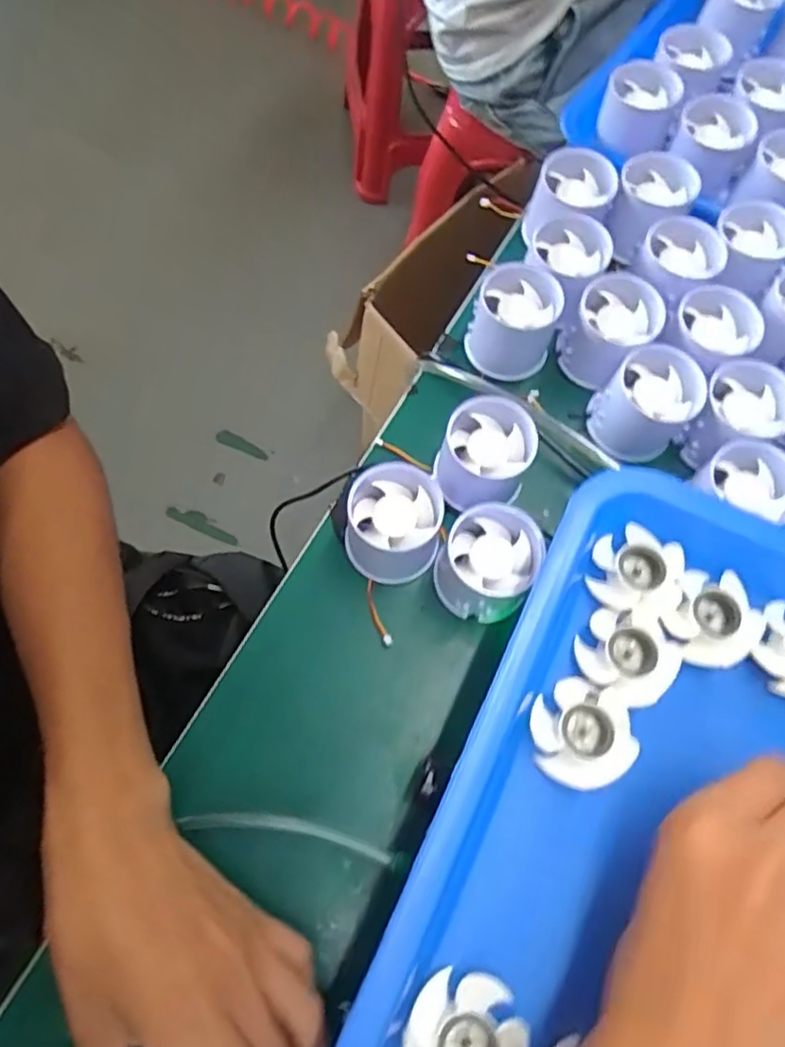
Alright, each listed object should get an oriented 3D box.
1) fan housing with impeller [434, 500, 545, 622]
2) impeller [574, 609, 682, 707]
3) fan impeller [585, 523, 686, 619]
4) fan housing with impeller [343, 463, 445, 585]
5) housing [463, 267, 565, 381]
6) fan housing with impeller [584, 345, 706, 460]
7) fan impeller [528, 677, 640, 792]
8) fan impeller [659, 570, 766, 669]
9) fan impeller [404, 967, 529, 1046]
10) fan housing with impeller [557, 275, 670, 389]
[{"bbox_3d":[0.052,0.024,0.371,0.052,0.054,0.051,1,69,-2],"label":"fan housing with impeller"},{"bbox_3d":[0.107,0.061,0.302,0.042,0.013,0.042,1,69,-2],"label":"impeller"},{"bbox_3d":[0.117,0.023,0.318,0.040,0.015,0.041,15,70,3],"label":"fan impeller"},{"bbox_3d":[-0.001,0.002,0.380,0.055,0.049,0.054,1,69,-2],"label":"fan housing with impeller"},{"bbox_3d":[0.078,-0.129,0.429,0.054,0.052,0.049,17,70,4],"label":"housing"},{"bbox_3d":[0.158,-0.074,0.414,0.052,0.054,0.050,1,69,-2],"label":"fan housing with impeller"},{"bbox_3d":[0.083,0.092,0.288,0.042,0.016,0.043,22,70,6],"label":"fan impeller"},{"bbox_3d":[0.147,0.045,0.309,0.039,0.016,0.043,-25,72,-11],"label":"fan impeller"},{"bbox_3d":[0.027,0.193,0.246,0.041,0.016,0.044,23,70,6],"label":"fan impeller"},{"bbox_3d":[0.139,-0.122,0.429,0.049,0.053,0.052,1,69,-2],"label":"fan housing with impeller"}]

